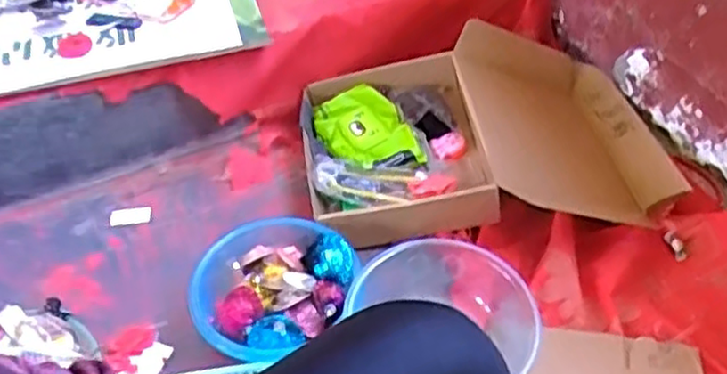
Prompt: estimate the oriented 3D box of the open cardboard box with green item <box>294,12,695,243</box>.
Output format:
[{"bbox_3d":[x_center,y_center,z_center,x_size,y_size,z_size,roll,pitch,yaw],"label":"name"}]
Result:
[{"bbox_3d":[0.191,-0.093,1.125,0.572,0.127,0.393,-9,45,-7],"label":"open cardboard box with green item"}]

